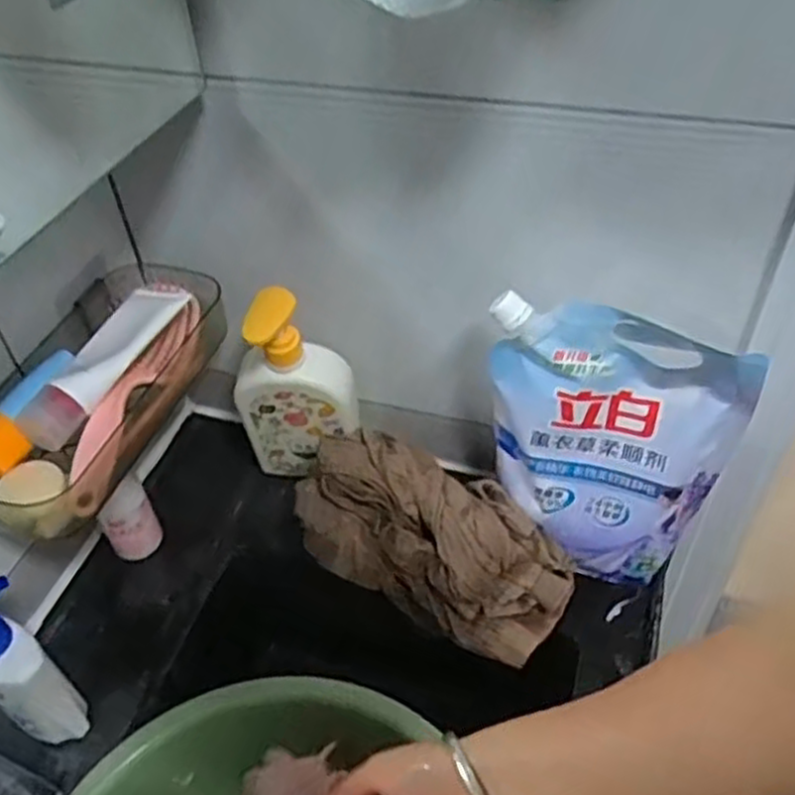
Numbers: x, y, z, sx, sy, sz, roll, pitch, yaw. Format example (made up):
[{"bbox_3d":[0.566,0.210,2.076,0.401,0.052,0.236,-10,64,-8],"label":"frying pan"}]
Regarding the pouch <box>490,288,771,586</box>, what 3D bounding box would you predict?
[{"bbox_3d":[0.154,0.041,0.579,0.181,0.232,0.047,12,47,15],"label":"pouch"}]

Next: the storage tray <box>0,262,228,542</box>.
[{"bbox_3d":[-0.228,-0.010,0.591,0.121,0.061,0.259,10,47,13],"label":"storage tray"}]

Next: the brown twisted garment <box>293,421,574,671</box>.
[{"bbox_3d":[0.029,0.110,0.628,0.224,0.107,0.113,18,49,21],"label":"brown twisted garment"}]

